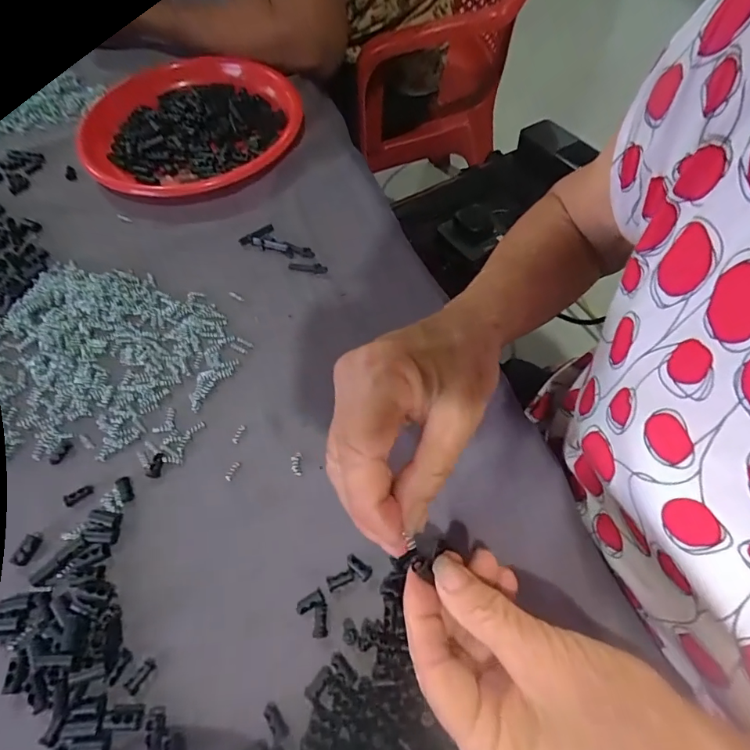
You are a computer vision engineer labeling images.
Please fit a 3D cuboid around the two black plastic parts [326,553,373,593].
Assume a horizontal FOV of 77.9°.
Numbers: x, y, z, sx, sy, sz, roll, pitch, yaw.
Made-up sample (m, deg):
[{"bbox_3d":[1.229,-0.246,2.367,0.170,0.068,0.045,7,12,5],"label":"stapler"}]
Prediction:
[{"bbox_3d":[-0.016,0.122,0.280,0.025,0.005,0.018,-40,66,-19],"label":"two black plastic parts"}]

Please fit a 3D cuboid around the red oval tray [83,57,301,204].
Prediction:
[{"bbox_3d":[-0.192,-0.260,0.490,0.216,0.036,0.209,-1,60,1],"label":"red oval tray"}]

